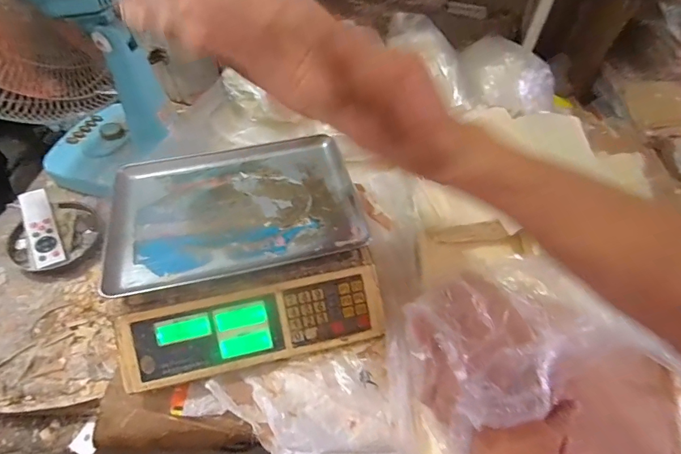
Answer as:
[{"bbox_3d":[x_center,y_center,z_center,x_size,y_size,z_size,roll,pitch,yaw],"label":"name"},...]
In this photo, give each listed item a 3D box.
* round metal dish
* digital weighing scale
[{"bbox_3d":[-0.461,0.015,0.645,0.113,0.025,0.132,39,59,25],"label":"round metal dish"},{"bbox_3d":[-0.138,0.023,0.570,0.339,0.089,0.325,-10,53,-11],"label":"digital weighing scale"}]

